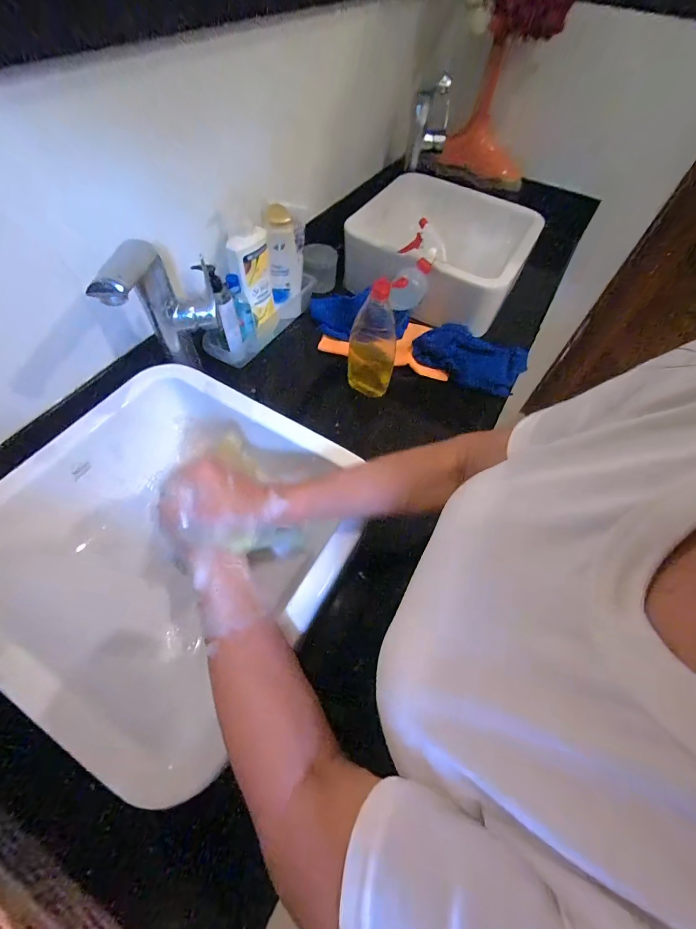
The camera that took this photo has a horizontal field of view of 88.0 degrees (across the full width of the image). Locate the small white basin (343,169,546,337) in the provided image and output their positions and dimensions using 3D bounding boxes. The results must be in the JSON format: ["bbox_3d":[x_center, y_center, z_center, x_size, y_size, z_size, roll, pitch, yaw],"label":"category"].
[{"bbox_3d":[0.222,-0.524,0.873,0.378,0.184,0.383,27,60,12],"label":"small white basin"}]

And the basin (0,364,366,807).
[{"bbox_3d":[-0.216,0.085,0.470,0.379,0.115,0.396,28,60,13],"label":"basin"}]

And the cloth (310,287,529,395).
[{"bbox_3d":[0.138,-0.272,0.784,0.492,0.063,0.164,19,59,8],"label":"cloth"}]

